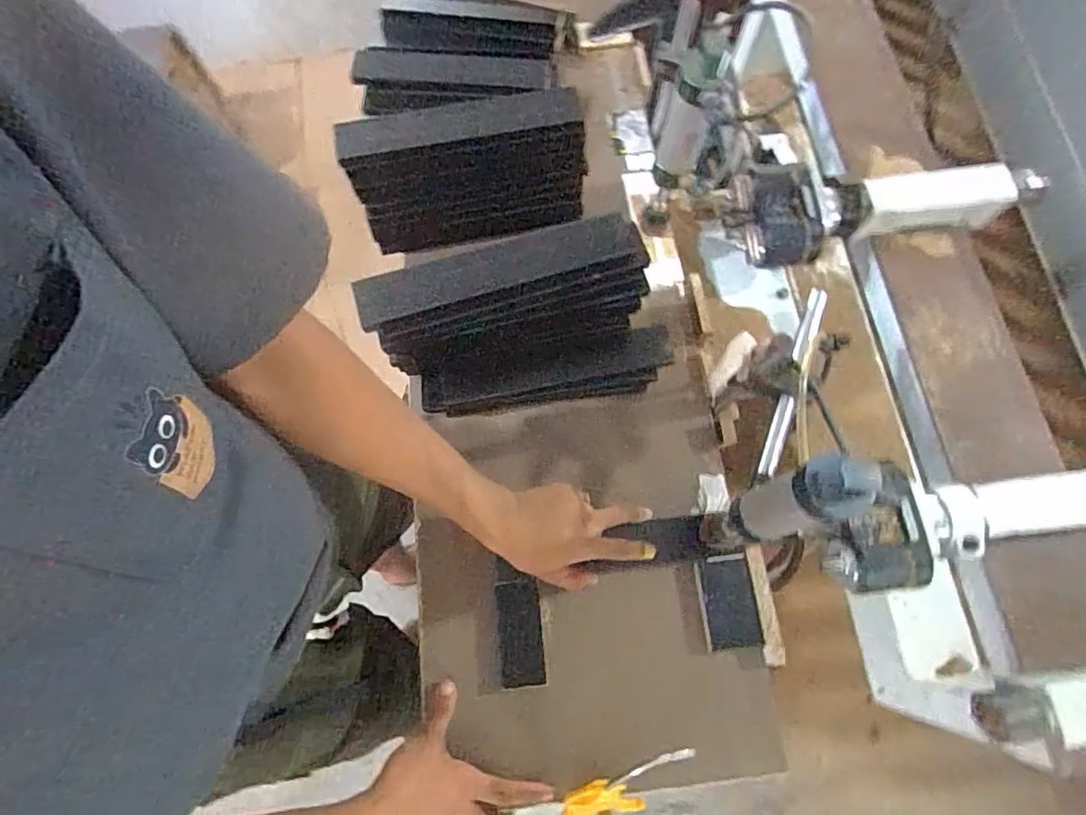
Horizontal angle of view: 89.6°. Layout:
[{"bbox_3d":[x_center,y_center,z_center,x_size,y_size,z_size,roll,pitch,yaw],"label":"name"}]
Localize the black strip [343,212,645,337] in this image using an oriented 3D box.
[{"bbox_3d":[-0.044,-0.145,0.553,0.289,0.012,0.059,-16,67,-6],"label":"black strip"}]

